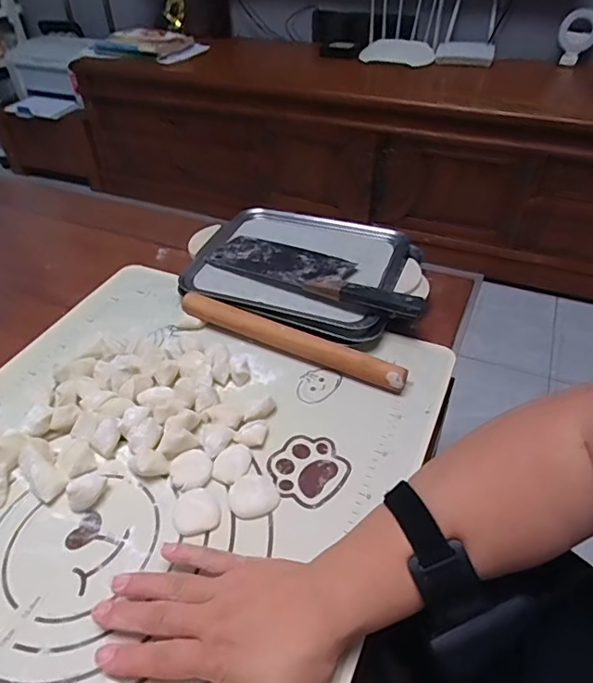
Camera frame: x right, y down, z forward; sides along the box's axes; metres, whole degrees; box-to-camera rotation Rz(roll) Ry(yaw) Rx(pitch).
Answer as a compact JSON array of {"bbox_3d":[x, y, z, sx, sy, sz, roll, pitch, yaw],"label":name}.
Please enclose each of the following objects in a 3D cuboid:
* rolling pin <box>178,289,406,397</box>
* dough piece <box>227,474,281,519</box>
[{"bbox_3d":[-0.010,-0.003,0.572,0.269,0.030,0.029,18,46,21],"label":"rolling pin"},{"bbox_3d":[-0.037,0.130,0.439,0.042,0.013,0.038,-12,43,-11],"label":"dough piece"}]

